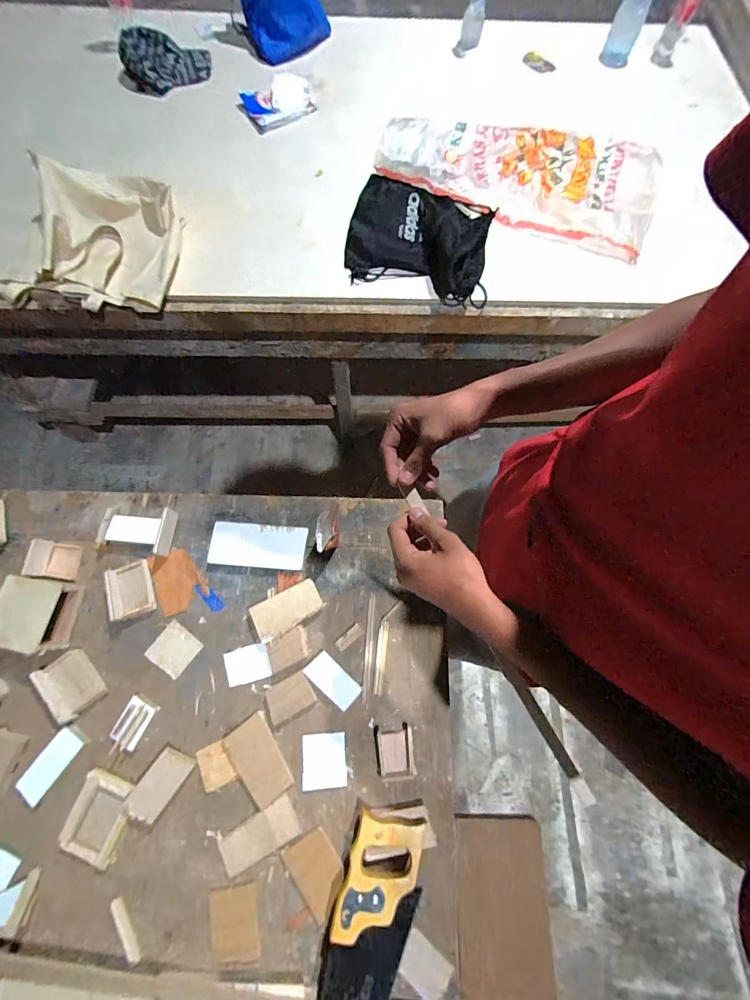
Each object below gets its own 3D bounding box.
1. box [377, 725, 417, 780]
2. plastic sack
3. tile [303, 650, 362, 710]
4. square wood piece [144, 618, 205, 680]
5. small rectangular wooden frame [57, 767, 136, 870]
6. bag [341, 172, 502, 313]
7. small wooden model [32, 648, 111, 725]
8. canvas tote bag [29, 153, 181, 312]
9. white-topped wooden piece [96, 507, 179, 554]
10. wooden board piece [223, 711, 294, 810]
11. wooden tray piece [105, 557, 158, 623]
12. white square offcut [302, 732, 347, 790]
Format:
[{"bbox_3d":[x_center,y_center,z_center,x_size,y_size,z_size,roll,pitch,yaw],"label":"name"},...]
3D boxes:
[{"bbox_3d":[0.034,0.397,0.568,0.056,0.016,0.064,-5,74,-2],"label":"box"},{"bbox_3d":[0.388,-0.868,0.935,0.729,0.063,0.360,14,81,-4],"label":"plastic sack"},{"bbox_3d":[-0.069,0.295,0.595,0.090,0.008,0.045,40,78,10],"label":"tile"},{"bbox_3d":[-0.337,0.252,0.610,0.070,0.004,0.071,37,77,9],"label":"square wood piece"},{"bbox_3d":[-0.410,0.470,0.533,0.084,0.017,0.107,18,75,4],"label":"small rectangular wooden frame"},{"bbox_3d":[0.115,-0.654,0.898,0.352,0.055,0.322,14,75,3],"label":"bag"},{"bbox_3d":[-0.488,0.294,0.579,0.062,0.031,0.095,-39,78,-10],"label":"small wooden model"},{"bbox_3d":[-0.616,-0.628,0.843,0.291,0.110,0.381,0,74,0],"label":"canvas tote bag"},{"bbox_3d":[-0.418,0.050,0.647,0.122,0.031,0.077,9,74,2],"label":"white-topped wooden piece"},{"bbox_3d":[-0.181,0.404,0.563,0.070,0.008,0.115,-31,77,-9],"label":"wooden board piece"},{"bbox_3d":[-0.419,0.153,0.619,0.067,0.017,0.090,-15,69,-22],"label":"wooden tray piece"},{"bbox_3d":[-0.080,0.411,0.573,0.068,0.006,0.076,-4,74,-2],"label":"white square offcut"}]

